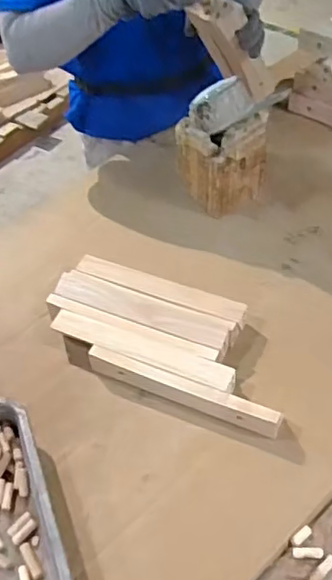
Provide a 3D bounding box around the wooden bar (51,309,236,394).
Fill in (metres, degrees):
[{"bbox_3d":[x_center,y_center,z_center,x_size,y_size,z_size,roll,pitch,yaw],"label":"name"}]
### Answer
[{"bbox_3d":[-0.031,0.074,0.762,0.249,0.015,0.037,16,51,19],"label":"wooden bar"}]

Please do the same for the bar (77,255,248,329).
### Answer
[{"bbox_3d":[-0.008,-0.003,0.835,0.245,0.019,0.038,17,51,19],"label":"bar"}]

